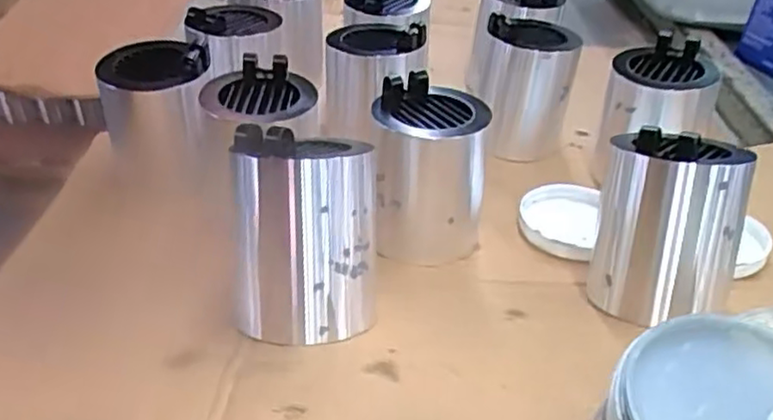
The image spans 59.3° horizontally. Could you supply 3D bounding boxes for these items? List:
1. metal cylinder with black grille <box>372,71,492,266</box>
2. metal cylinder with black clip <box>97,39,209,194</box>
[{"bbox_3d":[0.030,-0.029,0.513,0.084,0.112,0.086,1,37,-3],"label":"metal cylinder with black grille"},{"bbox_3d":[-0.185,-0.078,0.552,0.084,0.105,0.086,-5,38,-11],"label":"metal cylinder with black clip"}]

